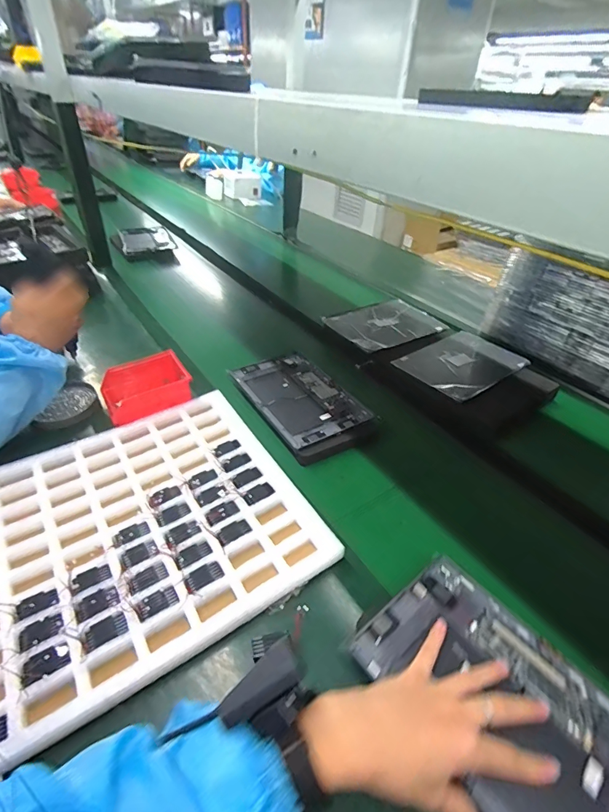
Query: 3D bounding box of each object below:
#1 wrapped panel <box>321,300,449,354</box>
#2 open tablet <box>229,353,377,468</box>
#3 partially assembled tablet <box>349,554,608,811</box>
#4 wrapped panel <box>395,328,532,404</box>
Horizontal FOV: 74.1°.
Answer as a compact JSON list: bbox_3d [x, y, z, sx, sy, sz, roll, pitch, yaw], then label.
[{"bbox_3d":[0.183,-0.199,0.959,0.269,0.027,0.187,-23,45,-29],"label":"wrapped panel"},{"bbox_3d":[-0.005,-0.013,0.732,0.165,0.016,0.273,-18,43,-25],"label":"open tablet"},{"bbox_3d":[0.185,0.271,0.374,0.165,0.011,0.248,-26,46,-31],"label":"partially assembled tablet"},{"bbox_3d":[0.325,-0.089,0.832,0.244,0.013,0.171,-25,46,-31],"label":"wrapped panel"}]

